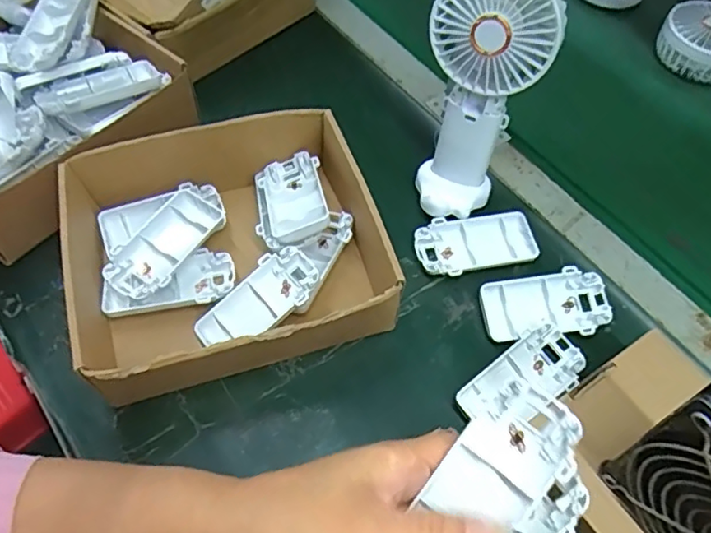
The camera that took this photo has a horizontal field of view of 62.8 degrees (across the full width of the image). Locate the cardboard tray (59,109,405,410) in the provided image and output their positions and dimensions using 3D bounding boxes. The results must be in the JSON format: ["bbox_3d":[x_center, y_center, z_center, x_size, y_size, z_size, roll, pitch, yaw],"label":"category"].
[{"bbox_3d":[-0.094,-0.015,0.432,0.200,0.070,0.190,-14,60,-11],"label":"cardboard tray"}]

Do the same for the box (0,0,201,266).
[{"bbox_3d":[-0.259,-0.139,0.481,0.245,0.091,0.196,-37,67,-22],"label":"box"}]

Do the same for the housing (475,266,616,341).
[{"bbox_3d":[0.144,0.030,0.439,0.097,0.014,0.050,-11,60,-9],"label":"housing"}]

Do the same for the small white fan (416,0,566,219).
[{"bbox_3d":[0.088,-0.117,0.427,0.084,0.182,0.076,11,59,5],"label":"small white fan"}]

